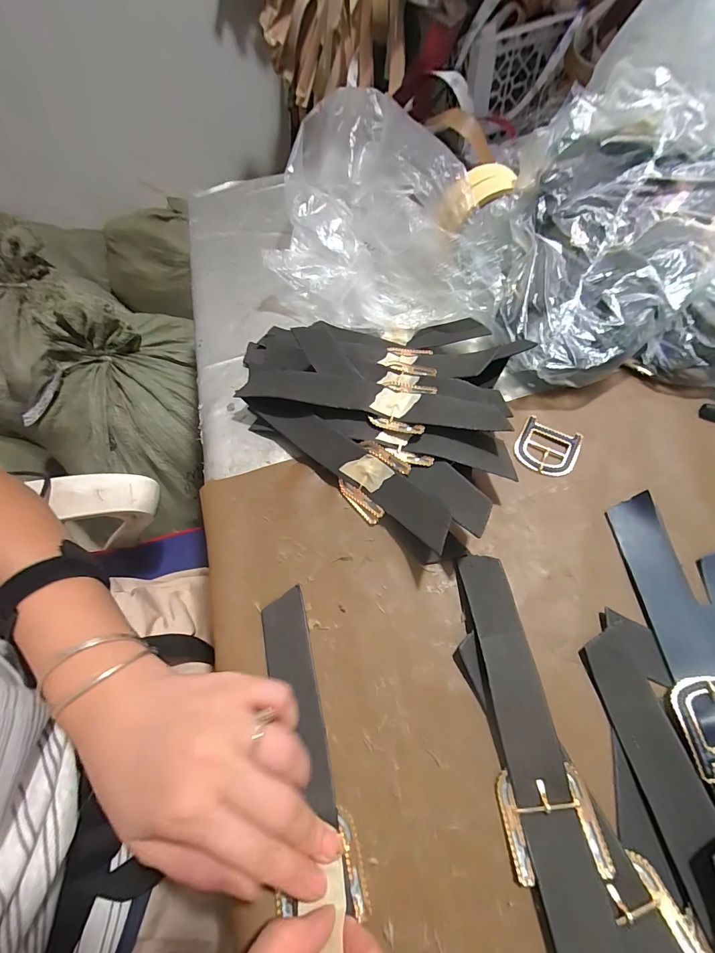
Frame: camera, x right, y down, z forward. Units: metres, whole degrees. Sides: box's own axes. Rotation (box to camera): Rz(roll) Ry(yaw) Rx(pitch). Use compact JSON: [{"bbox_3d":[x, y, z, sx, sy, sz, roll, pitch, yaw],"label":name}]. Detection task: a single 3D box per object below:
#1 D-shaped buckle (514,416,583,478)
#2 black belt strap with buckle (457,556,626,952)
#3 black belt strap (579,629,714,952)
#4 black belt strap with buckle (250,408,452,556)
[{"bbox_3d":[0.160,-0.024,0.318,0.049,0.005,0.050,27,66,17],"label":"D-shaped buckle"},{"bbox_3d":[0.099,0.156,0.219,0.044,0.014,0.219,-9,61,-1],"label":"black belt strap with buckle"},{"bbox_3d":[0.178,0.197,0.186,0.032,0.011,0.221,-14,57,5],"label":"black belt strap"},{"bbox_3d":[-0.012,-0.003,0.297,0.192,0.022,0.045,36,109,24],"label":"black belt strap with buckle"}]

